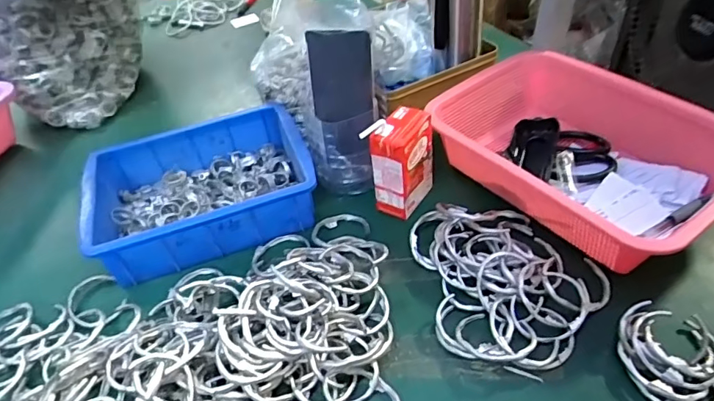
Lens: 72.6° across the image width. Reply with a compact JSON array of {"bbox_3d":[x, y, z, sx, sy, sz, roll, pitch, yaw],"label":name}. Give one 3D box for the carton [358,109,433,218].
[{"bbox_3d":[0.049,-0.040,0.543,0.047,0.114,0.072,24,51,27],"label":"carton"}]

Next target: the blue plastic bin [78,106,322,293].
[{"bbox_3d":[-0.181,-0.015,0.575,0.240,0.072,0.173,-16,45,-11],"label":"blue plastic bin"}]

